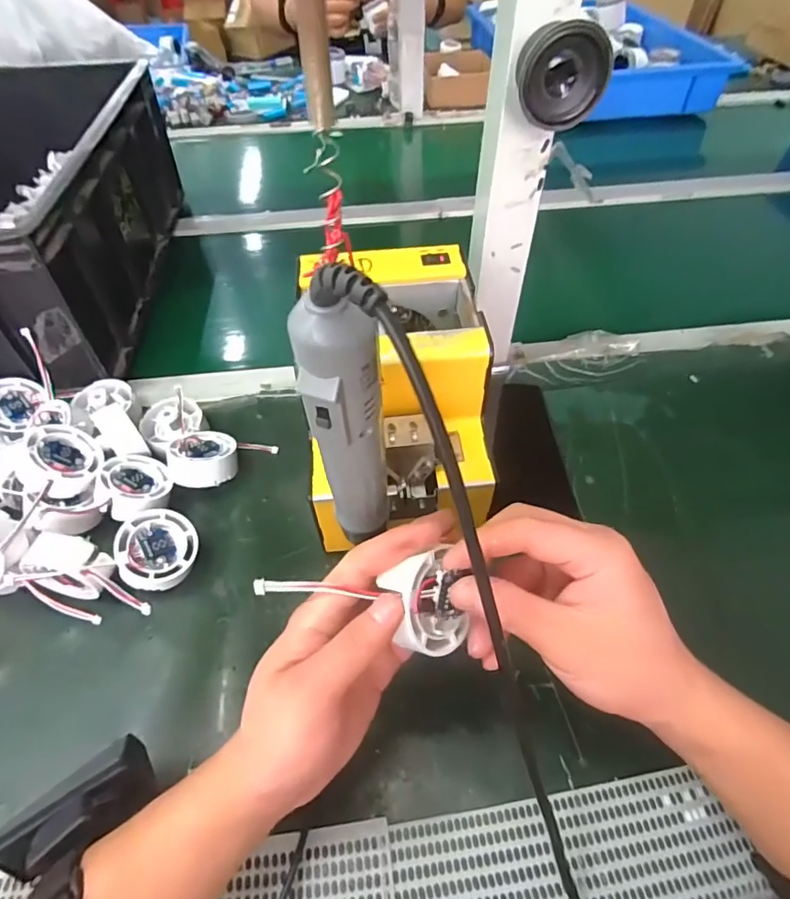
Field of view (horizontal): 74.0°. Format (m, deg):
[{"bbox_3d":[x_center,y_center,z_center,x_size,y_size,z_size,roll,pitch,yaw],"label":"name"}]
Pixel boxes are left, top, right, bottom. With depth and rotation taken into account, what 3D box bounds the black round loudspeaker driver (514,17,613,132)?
[{"bbox_3d":[0.101,-0.226,0.317,0.054,0.053,0.028,7,51,6],"label":"black round loudspeaker driver"}]

